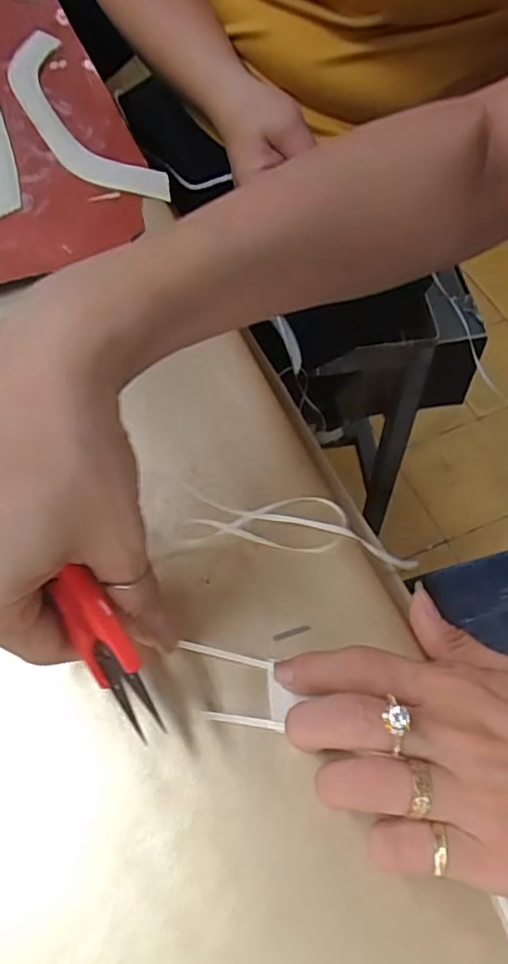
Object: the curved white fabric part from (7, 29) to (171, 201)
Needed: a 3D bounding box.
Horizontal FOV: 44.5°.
[{"bbox_3d":[-0.137,-0.276,0.465,0.056,0.010,0.242,-26,63,-15],"label":"curved white fabric part"}]

